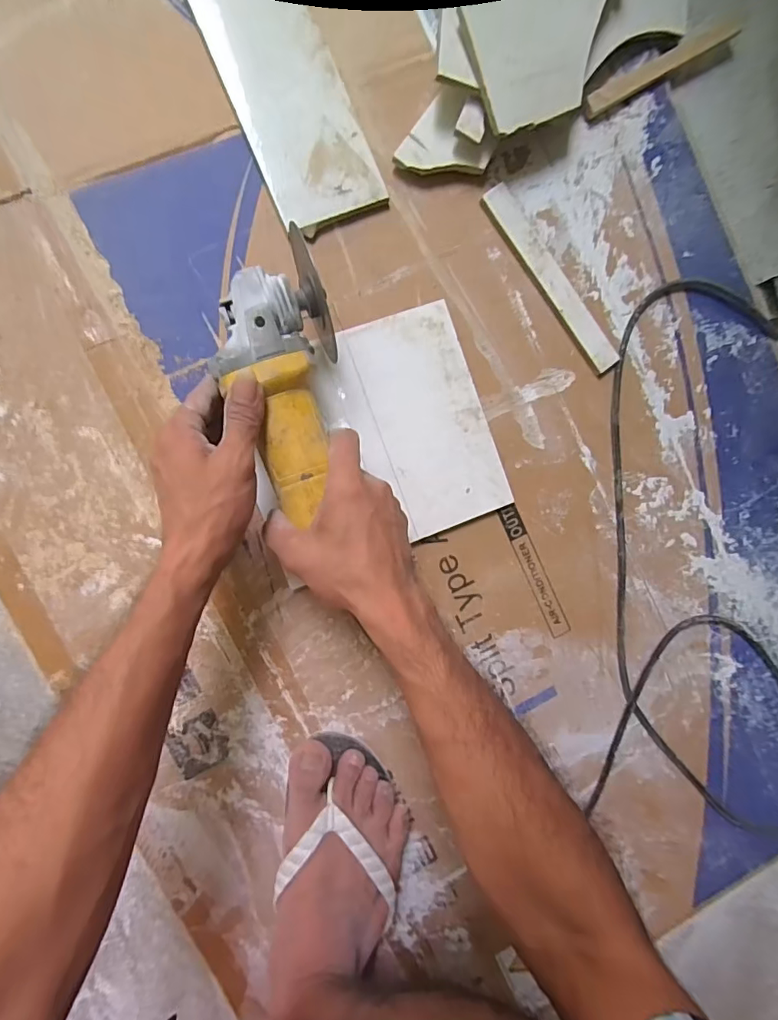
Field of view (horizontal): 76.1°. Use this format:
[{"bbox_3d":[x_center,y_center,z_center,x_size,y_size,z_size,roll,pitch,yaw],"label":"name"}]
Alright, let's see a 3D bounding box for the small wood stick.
[{"bbox_3d":[0.266,-0.431,0.483,0.186,0.012,0.020,-33,95,-7],"label":"small wood stick"}]

